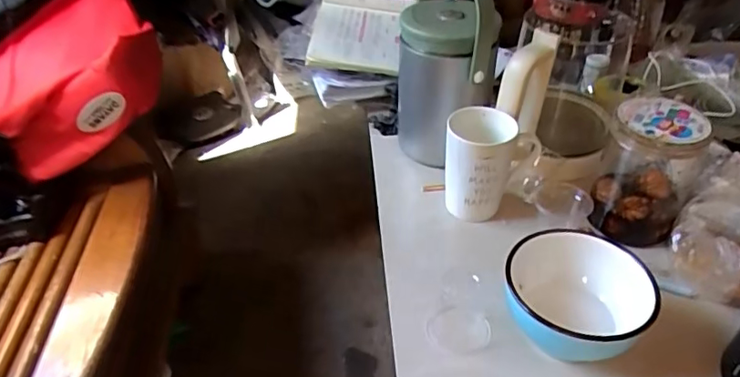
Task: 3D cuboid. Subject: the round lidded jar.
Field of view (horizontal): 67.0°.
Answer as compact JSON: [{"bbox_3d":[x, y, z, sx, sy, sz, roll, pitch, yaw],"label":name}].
[{"bbox_3d":[0.325,-0.023,0.658,0.097,0.145,0.101,16,42,20],"label":"round lidded jar"}]

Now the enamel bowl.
[{"bbox_3d":[0.199,0.116,0.557,0.127,0.079,0.126,-1,39,1],"label":"enamel bowl"}]

